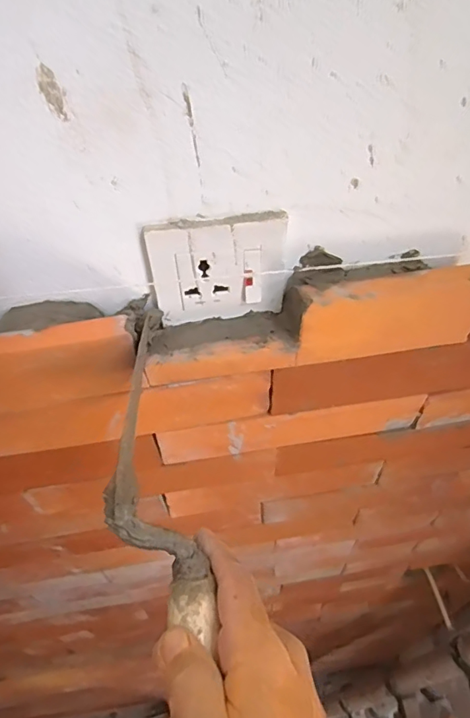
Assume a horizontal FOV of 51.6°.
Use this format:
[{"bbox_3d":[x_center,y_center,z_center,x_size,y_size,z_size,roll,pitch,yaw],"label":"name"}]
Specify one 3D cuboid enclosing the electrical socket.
[{"bbox_3d":[-0.010,-0.055,0.314,0.087,0.077,0.008,-7,51,-2],"label":"electrical socket"}]

